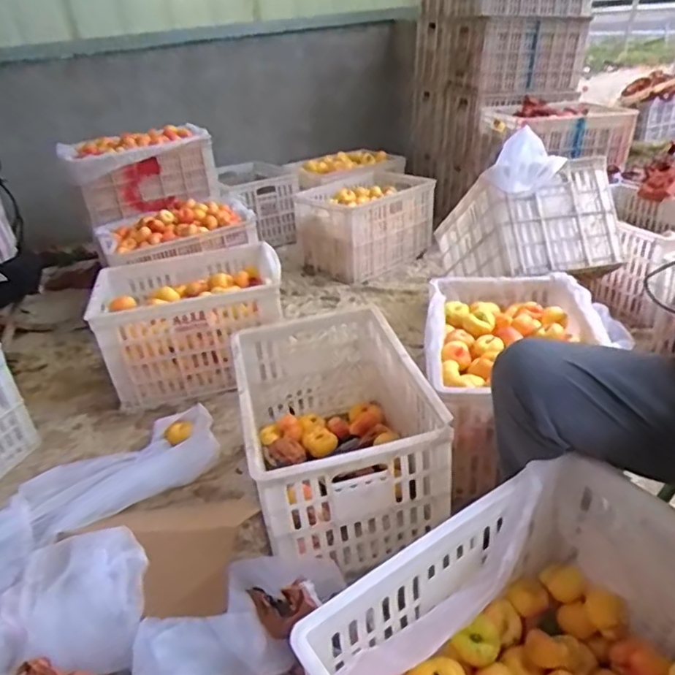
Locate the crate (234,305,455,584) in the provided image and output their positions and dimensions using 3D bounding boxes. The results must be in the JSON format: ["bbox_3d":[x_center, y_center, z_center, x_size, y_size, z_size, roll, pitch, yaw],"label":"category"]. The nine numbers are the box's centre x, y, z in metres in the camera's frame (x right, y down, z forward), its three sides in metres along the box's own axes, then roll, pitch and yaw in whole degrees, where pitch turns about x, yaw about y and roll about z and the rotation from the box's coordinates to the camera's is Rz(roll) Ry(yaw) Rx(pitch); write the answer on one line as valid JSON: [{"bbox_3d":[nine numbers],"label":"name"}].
[{"bbox_3d":[-0.011,0.157,1.135,0.328,0.238,0.495,-12,30,-9],"label":"crate"}]

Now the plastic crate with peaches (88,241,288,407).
[{"bbox_3d":[-0.401,-0.066,1.579,0.472,0.258,0.368,-15,31,-14],"label":"plastic crate with peaches"}]

